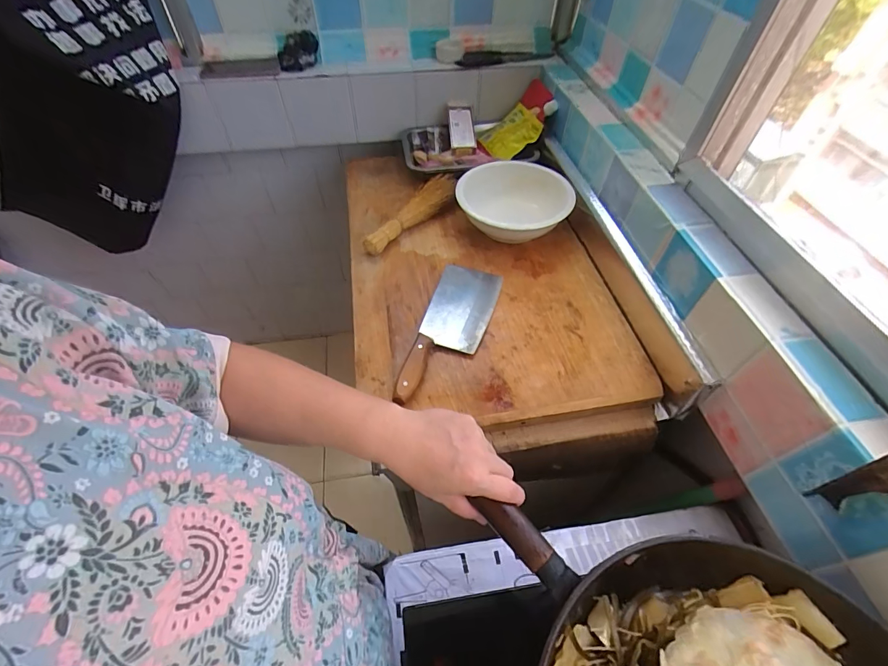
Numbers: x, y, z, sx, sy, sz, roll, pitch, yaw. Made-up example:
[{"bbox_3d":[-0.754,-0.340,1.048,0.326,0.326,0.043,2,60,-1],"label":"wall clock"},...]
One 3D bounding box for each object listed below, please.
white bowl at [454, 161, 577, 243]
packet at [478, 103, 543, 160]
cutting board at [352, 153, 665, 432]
[{"bbox_3d":[0.136,-0.253,0.788,0.214,0.082,0.214,0,52,-1],"label":"white bowl"},{"bbox_3d":[0.158,-0.470,0.939,0.135,0.018,0.127,-40,55,12],"label":"packet"},{"bbox_3d":[0.054,-0.123,0.730,0.439,0.045,0.620,-8,57,-5],"label":"cutting board"}]

